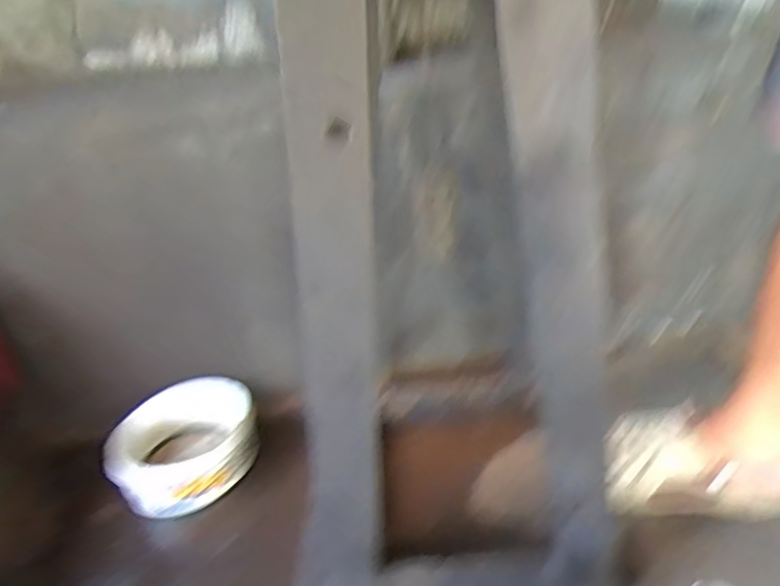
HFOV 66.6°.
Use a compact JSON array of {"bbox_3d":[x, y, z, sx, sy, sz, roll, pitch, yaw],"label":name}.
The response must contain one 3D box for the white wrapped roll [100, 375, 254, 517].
[{"bbox_3d":[-0.328,0.246,0.960,0.215,0.105,0.215,-4,30,2],"label":"white wrapped roll"}]

